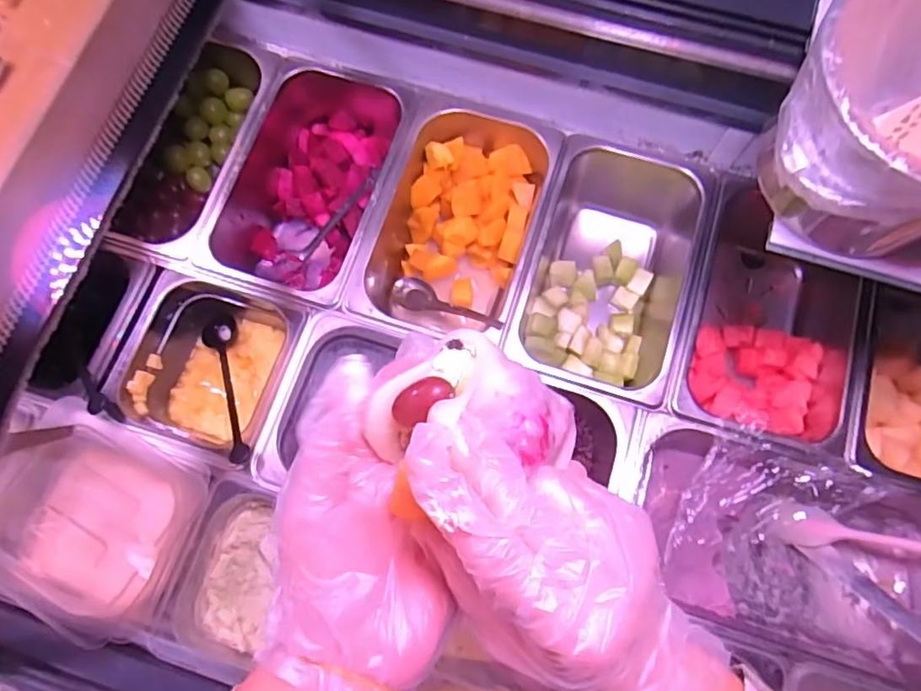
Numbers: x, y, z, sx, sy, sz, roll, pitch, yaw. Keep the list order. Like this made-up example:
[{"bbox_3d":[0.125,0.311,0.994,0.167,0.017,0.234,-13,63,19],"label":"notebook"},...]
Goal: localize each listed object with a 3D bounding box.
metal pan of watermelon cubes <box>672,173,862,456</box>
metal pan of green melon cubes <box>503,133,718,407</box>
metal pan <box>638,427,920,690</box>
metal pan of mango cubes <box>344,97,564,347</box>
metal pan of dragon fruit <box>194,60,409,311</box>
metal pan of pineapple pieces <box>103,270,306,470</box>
[{"bbox_3d":[0.306,-0.025,0.594,0.165,0.093,0.260,17,75,5],"label":"metal pan of watermelon cubes"},{"bbox_3d":[0.153,-0.082,0.613,0.154,0.106,0.276,17,75,5],"label":"metal pan of green melon cubes"},{"bbox_3d":[0.301,0.191,0.537,0.305,0.103,0.161,17,75,5],"label":"metal pan"},{"bbox_3d":[0.003,-0.127,0.627,0.157,0.097,0.266,17,75,5],"label":"metal pan of mango cubes"},{"bbox_3d":[-0.158,-0.169,0.643,0.158,0.090,0.260,17,75,5],"label":"metal pan of dragon fruit"},{"bbox_3d":[-0.246,0.025,0.587,0.148,0.083,0.155,18,75,5],"label":"metal pan of pineapple pieces"}]

